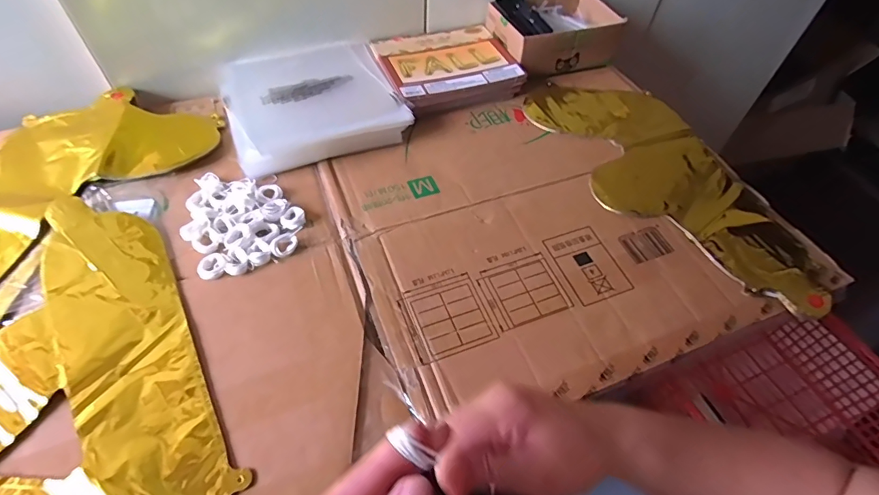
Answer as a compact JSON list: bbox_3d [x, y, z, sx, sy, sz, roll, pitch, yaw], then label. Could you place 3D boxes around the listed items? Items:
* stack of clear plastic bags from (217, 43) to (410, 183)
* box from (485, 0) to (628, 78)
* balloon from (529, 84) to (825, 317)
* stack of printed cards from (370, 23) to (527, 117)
[{"bbox_3d":[-0.175,-0.202,0.621,0.220,0.030,0.210,-17,57,-17],"label":"stack of clear plastic bags"},{"bbox_3d":[0.185,-0.346,0.723,0.192,0.067,0.136,-16,57,-16],"label":"box"},{"bbox_3d":[0.295,-0.098,0.597,0.208,0.016,0.448,-16,57,-16],"label":"balloon"},{"bbox_3d":[0.009,-0.278,0.687,0.196,0.031,0.181,-20,58,-18],"label":"stack of printed cards"}]

